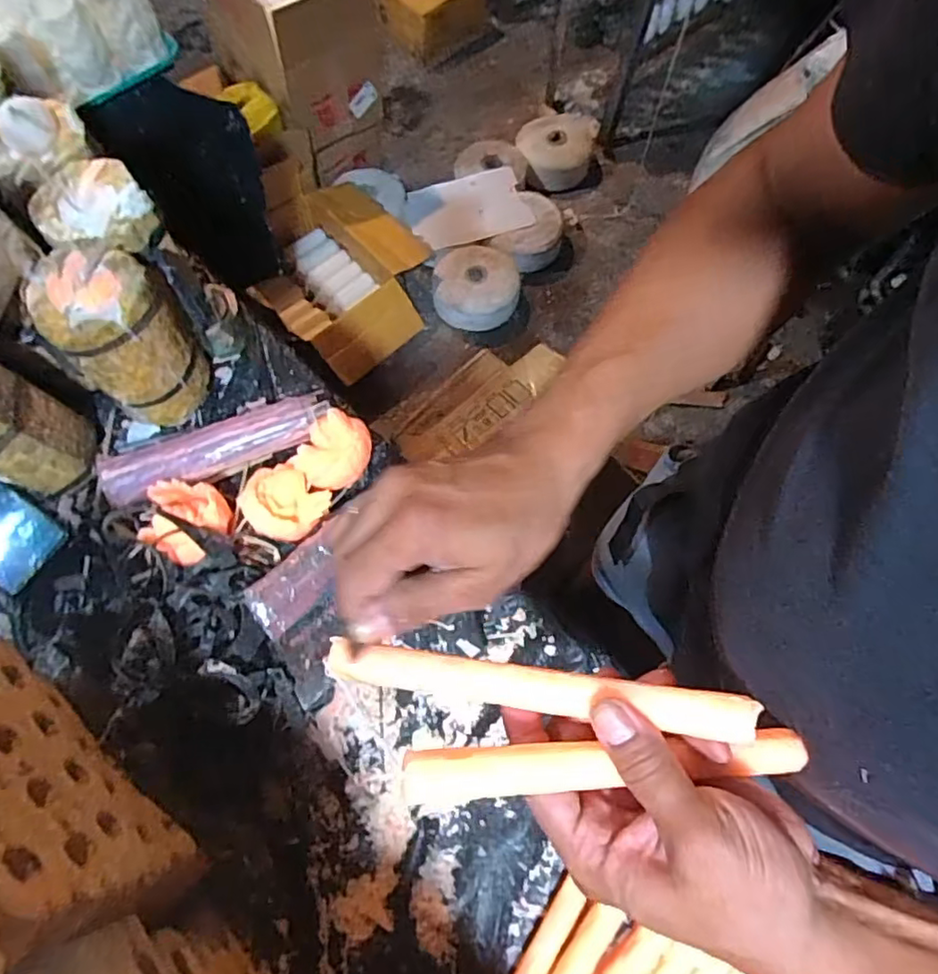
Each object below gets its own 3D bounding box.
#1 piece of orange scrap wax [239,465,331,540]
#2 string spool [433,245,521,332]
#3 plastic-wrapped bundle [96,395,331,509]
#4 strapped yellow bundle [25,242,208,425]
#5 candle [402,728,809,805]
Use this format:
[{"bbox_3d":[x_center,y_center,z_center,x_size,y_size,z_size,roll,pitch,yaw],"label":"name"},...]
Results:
[{"bbox_3d":[-0.171,0.013,0.543,0.071,0.016,0.064,36,73,12],"label":"piece of orange scrap wax"},{"bbox_3d":[0.020,-0.505,1.508,0.204,0.066,0.198,0,69,-1],"label":"string spool"},{"bbox_3d":[-0.239,-0.040,0.567,0.208,0.031,0.045,-20,71,-9],"label":"plastic-wrapped bundle"},{"bbox_3d":[-0.305,-0.134,0.544,0.093,0.154,0.083,-35,73,-13],"label":"strapped yellow bundle"},{"bbox_3d":[0.066,0.121,0.264,0.191,0.013,0.019,5,68,-18],"label":"candle"}]

